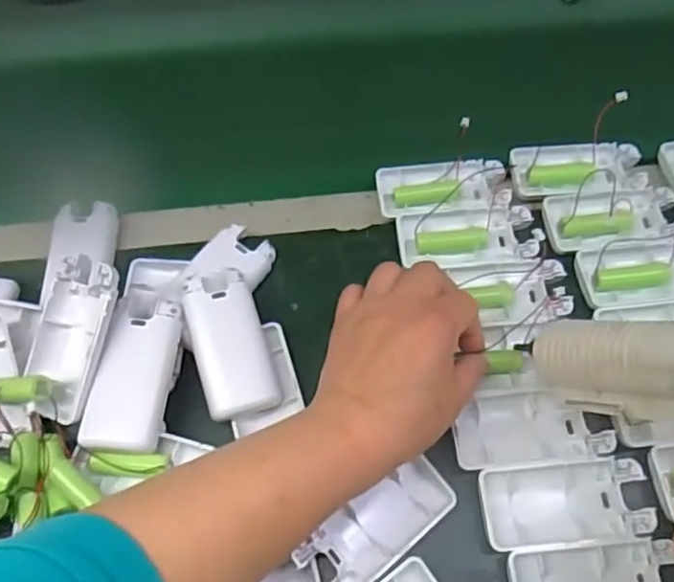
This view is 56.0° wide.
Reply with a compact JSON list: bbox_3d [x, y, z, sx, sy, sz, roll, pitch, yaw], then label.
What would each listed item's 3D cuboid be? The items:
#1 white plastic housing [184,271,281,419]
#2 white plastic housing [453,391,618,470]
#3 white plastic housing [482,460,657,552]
[{"bbox_3d":[-0.067,0.032,0.397,0.045,0.009,0.090,-13,77,-24],"label":"white plastic housing"},{"bbox_3d":[0.117,0.086,0.391,0.091,0.022,0.045,-6,63,-1],"label":"white plastic housing"},{"bbox_3d":[0.131,0.124,0.371,0.093,0.021,0.043,-5,63,-1],"label":"white plastic housing"}]

